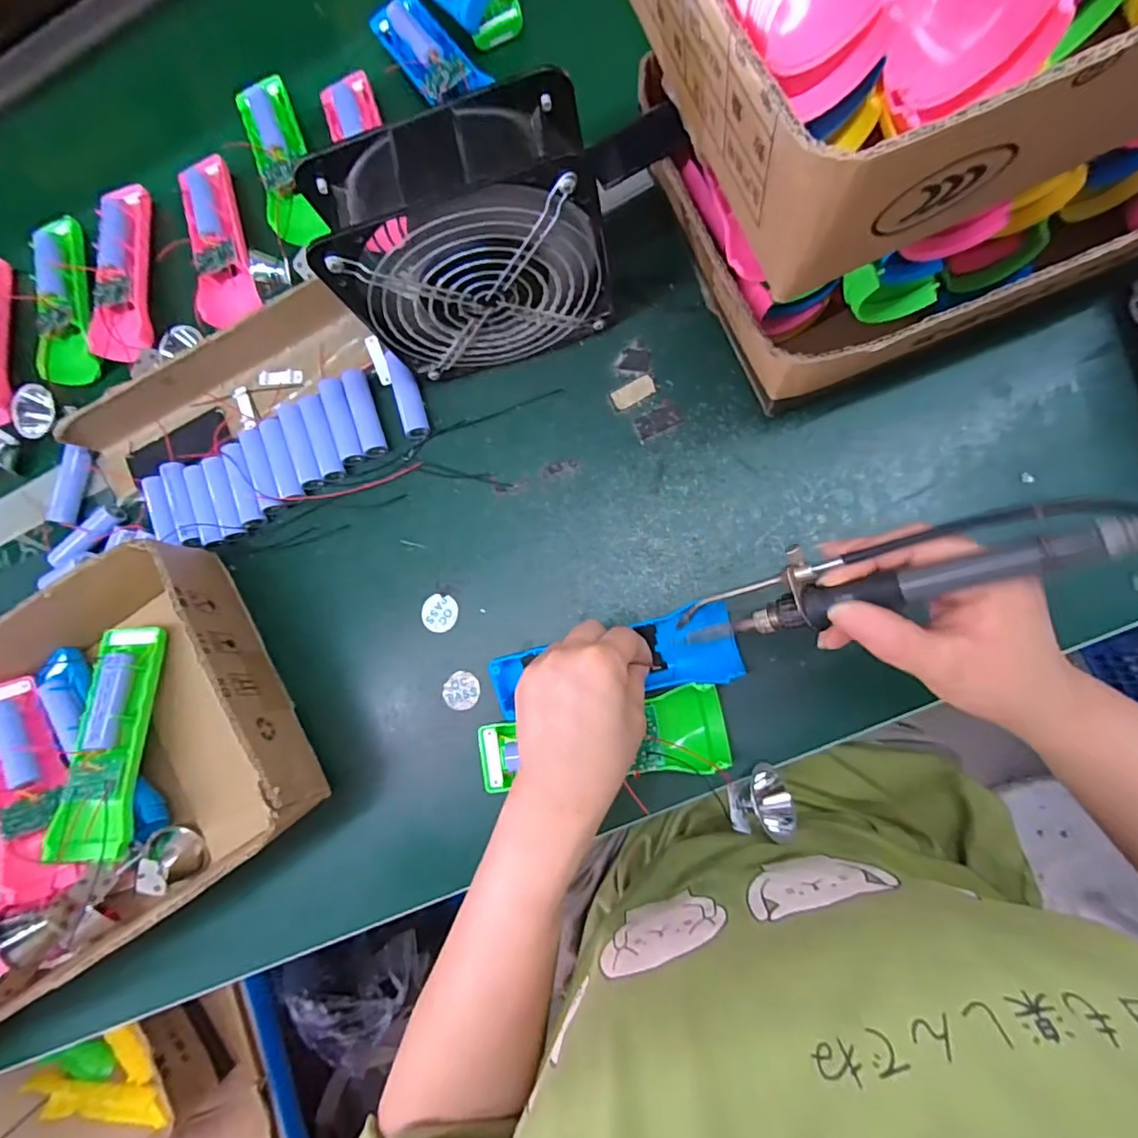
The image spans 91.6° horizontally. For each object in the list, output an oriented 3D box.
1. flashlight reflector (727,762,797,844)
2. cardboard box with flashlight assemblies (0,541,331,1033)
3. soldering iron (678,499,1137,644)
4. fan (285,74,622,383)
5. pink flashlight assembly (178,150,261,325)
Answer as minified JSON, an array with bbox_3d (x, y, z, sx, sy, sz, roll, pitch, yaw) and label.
[{"bbox_3d":[0.116,0.139,0.332,0.038,0.046,0.035,-7,83,12],"label":"flashlight reflector"},{"bbox_3d":[-0.394,0.180,0.400,0.422,0.107,0.230,-35,79,6],"label":"cardboard box with flashlight assemblies"},{"bbox_3d":[0.133,0.002,0.236,0.195,0.016,0.032,-19,85,39],"label":"soldering iron"},{"bbox_3d":[-0.053,-0.185,0.334,0.147,0.149,0.062,-16,82,9],"label":"fan"},{"bbox_3d":[-0.286,-0.271,0.454,0.043,0.029,0.152,-15,82,11],"label":"pink flashlight assembly"}]

